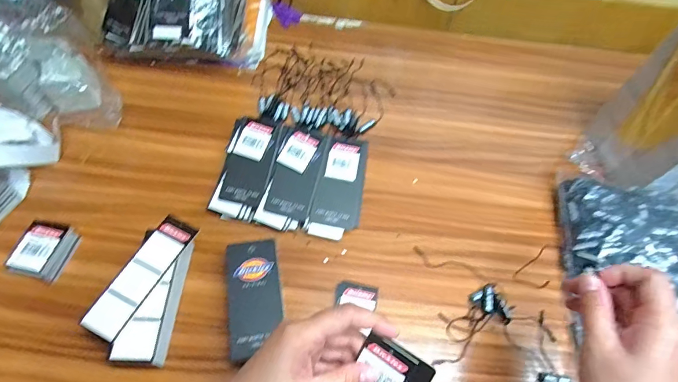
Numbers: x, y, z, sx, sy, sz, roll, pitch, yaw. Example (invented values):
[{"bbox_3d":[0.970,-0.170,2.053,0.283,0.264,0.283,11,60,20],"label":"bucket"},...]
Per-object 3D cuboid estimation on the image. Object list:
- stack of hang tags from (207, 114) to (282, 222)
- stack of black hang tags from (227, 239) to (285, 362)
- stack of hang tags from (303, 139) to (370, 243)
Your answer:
[{"bbox_3d":[-0.104,-0.030,0.447,0.056,0.031,0.124,11,58,3],"label":"stack of hang tags"},{"bbox_3d":[-0.080,0.104,0.372,0.048,0.030,0.105,-6,59,-8],"label":"stack of black hang tags"},{"bbox_3d":[0.003,-0.004,0.441,0.054,0.010,0.118,14,73,5],"label":"stack of hang tags"}]

